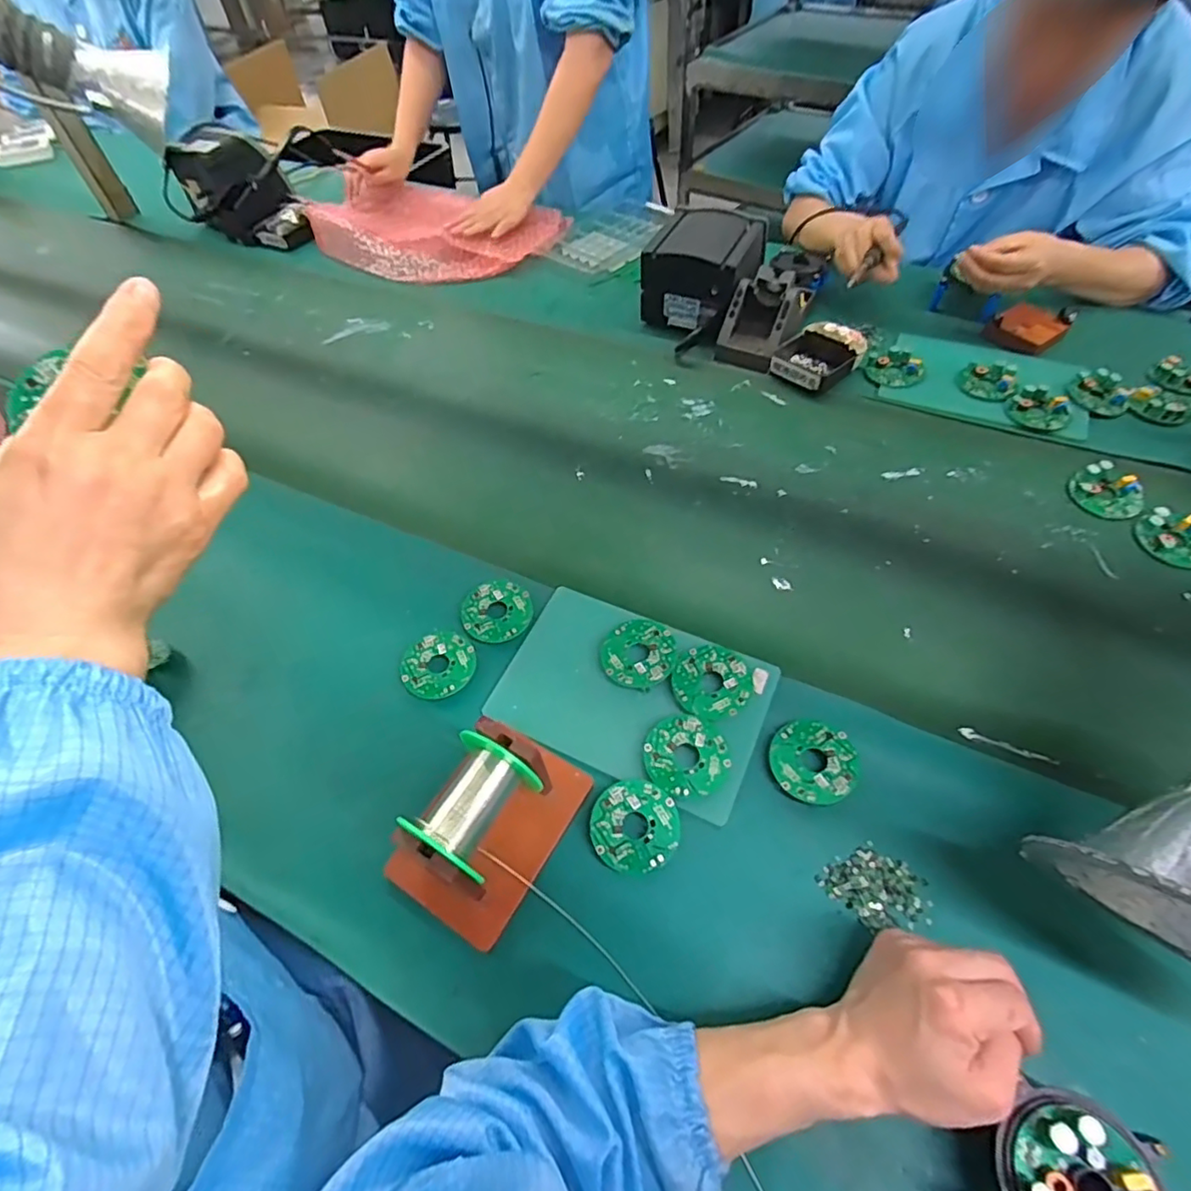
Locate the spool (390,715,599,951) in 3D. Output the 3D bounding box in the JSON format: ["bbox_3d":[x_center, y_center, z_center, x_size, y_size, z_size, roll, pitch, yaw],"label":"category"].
[{"bbox_3d":[-0.076,0.154,0.421,0.090,0.088,0.140,27,60,20],"label":"spool"}]

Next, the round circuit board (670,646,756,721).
[{"bbox_3d":[0.099,0.073,0.500,0.063,0.013,0.064,-2,55,2],"label":"round circuit board"}]

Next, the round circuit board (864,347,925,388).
[{"bbox_3d":[0.364,-0.278,0.733,0.053,0.025,0.061,-31,59,-17],"label":"round circuit board"}]

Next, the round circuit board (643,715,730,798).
[{"bbox_3d":[0.071,0.125,0.467,0.063,0.004,0.062,-2,61,4],"label":"round circuit board"}]

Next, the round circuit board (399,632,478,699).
[{"bbox_3d":[-0.141,0.061,0.537,0.066,0.009,0.063,-2,55,2],"label":"round circuit board"}]

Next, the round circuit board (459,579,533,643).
[{"bbox_3d":[-0.094,0.013,0.559,0.065,0.009,0.061,-4,55,1],"label":"round circuit board"}]

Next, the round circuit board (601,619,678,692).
[{"bbox_3d":[0.037,0.050,0.522,0.064,0.008,0.064,-5,52,6],"label":"round circuit board"}]

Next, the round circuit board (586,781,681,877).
[{"bbox_3d":[0.029,0.171,0.444,0.064,0.004,0.064,-2,62,3],"label":"round circuit board"}]

